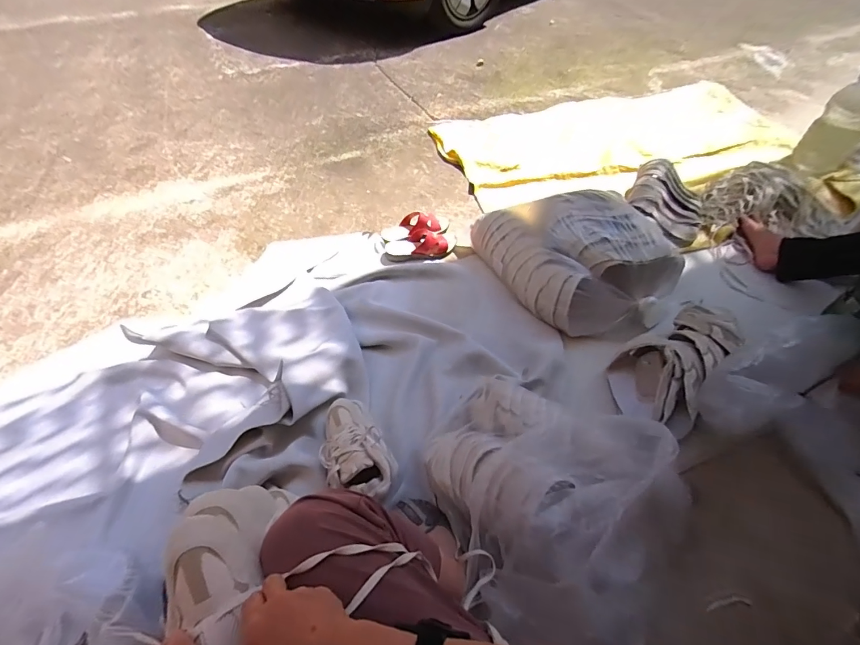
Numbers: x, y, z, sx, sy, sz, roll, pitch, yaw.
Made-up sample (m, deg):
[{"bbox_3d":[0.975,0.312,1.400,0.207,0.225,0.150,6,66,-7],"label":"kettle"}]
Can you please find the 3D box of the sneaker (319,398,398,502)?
[{"bbox_3d":[-0.162,0.255,0.856,0.131,0.096,0.229,-23,58,-18],"label":"sneaker"}]

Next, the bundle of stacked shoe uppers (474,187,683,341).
[{"bbox_3d":[0.405,-0.195,1.162,0.374,0.218,0.491,-22,58,-17],"label":"bundle of stacked shoe uppers"}]

